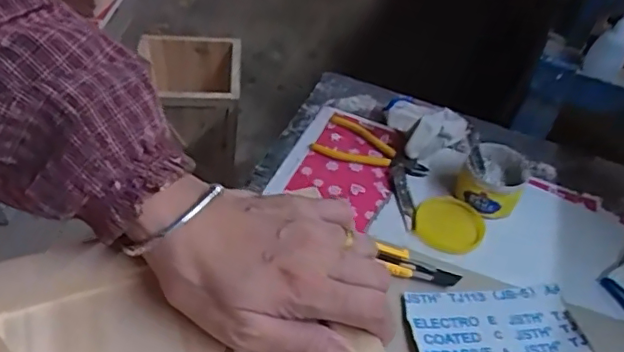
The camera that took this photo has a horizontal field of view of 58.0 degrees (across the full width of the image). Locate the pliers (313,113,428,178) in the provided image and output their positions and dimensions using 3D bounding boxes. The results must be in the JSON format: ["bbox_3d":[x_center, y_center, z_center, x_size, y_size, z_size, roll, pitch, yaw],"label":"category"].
[{"bbox_3d":[0.083,-0.038,0.755,0.150,0.010,0.084,22,46,15],"label":"pliers"}]

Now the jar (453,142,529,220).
[{"bbox_3d":[0.227,0.005,0.698,0.071,0.051,0.083,30,49,23],"label":"jar"}]

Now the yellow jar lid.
[{"bbox_3d":[0.163,0.060,0.672,0.079,0.010,0.083,3,44,-3],"label":"yellow jar lid"}]

